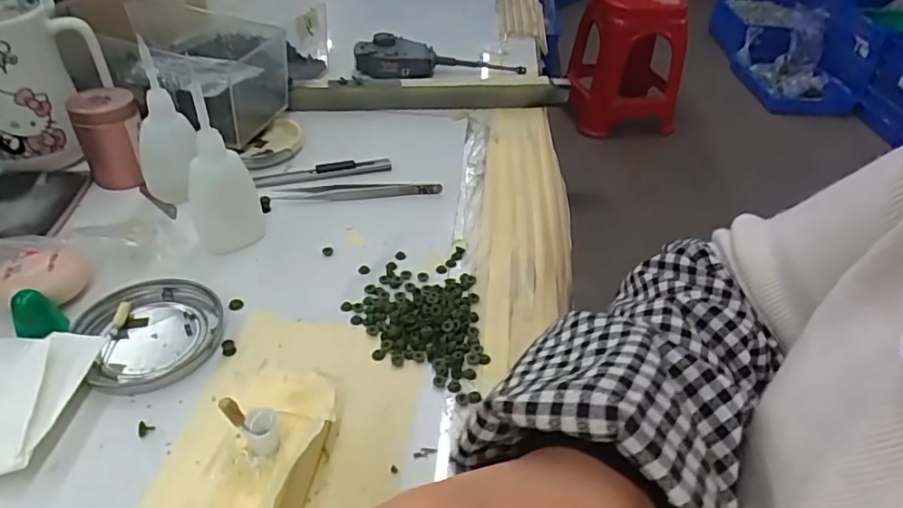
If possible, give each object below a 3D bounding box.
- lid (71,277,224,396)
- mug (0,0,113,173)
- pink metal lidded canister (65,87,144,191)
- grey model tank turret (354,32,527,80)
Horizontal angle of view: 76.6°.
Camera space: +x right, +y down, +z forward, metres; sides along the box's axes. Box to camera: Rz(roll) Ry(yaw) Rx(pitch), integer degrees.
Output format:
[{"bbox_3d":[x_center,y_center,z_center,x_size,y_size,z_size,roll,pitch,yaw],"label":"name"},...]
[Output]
[{"bbox_3d":[-0.169,0.043,0.325,0.072,0.008,0.078,3,39,-2],"label":"lid"},{"bbox_3d":[-0.318,-0.137,0.429,0.099,0.134,0.072,-24,47,-30],"label":"mug"},{"bbox_3d":[-0.255,-0.086,0.431,0.044,0.063,0.039,-20,45,-27],"label":"pink metal lidded canister"},{"bbox_3d":[-0.012,-0.218,0.633,0.185,0.032,0.053,-5,40,-12],"label":"grey model tank turret"}]

